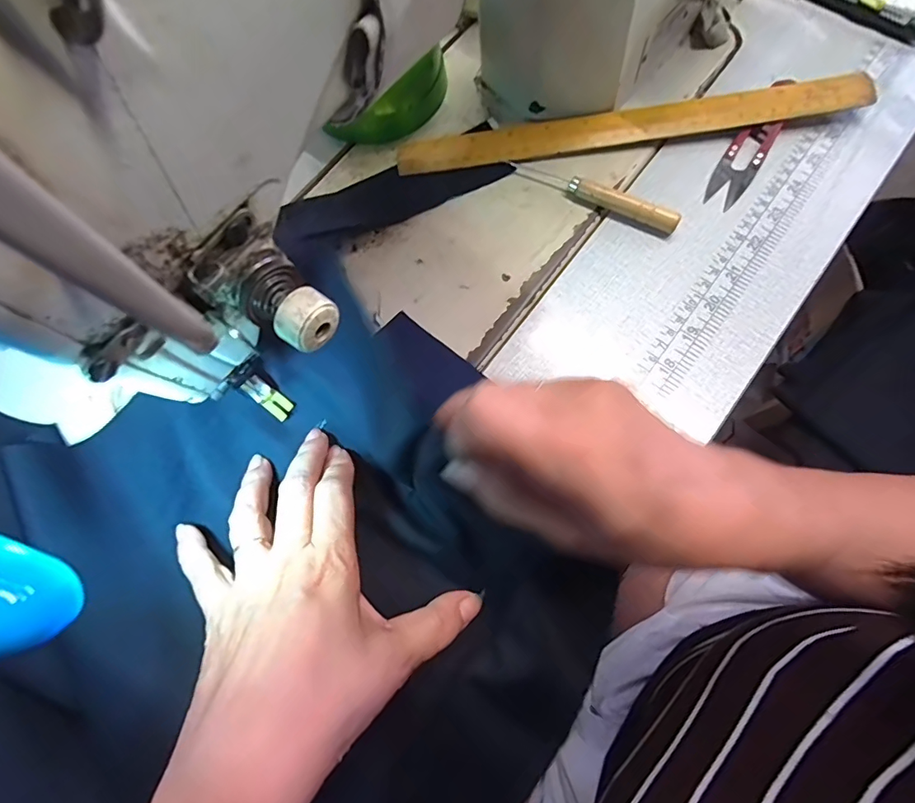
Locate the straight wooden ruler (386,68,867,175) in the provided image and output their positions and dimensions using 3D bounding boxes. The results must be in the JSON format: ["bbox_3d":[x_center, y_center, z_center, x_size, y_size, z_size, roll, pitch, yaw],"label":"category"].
[{"bbox_3d":[0.110,-0.182,0.309,0.300,0.006,0.025,-6,85,5],"label":"straight wooden ruler"}]

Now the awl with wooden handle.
[{"bbox_3d":[0.087,-0.134,0.299,0.110,0.011,0.010,27,77,12],"label":"awl with wooden handle"}]

